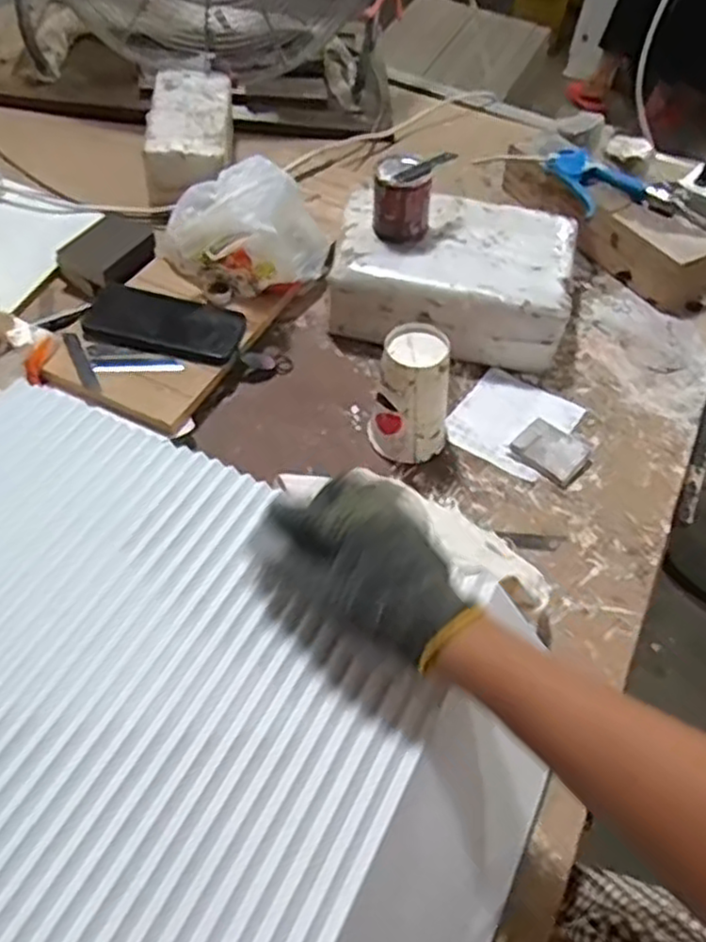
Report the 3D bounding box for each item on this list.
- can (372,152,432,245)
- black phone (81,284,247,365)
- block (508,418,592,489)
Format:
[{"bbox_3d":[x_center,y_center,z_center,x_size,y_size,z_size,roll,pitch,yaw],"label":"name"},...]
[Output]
[{"bbox_3d":[0.055,-0.307,0.827,0.062,0.072,0.065,3,52,-4],"label":"can"},{"bbox_3d":[-0.211,-0.169,0.826,0.170,0.012,0.089,13,52,4],"label":"black phone"},{"bbox_3d":[0.209,-0.022,0.760,0.071,0.012,0.059,37,58,20],"label":"block"}]

